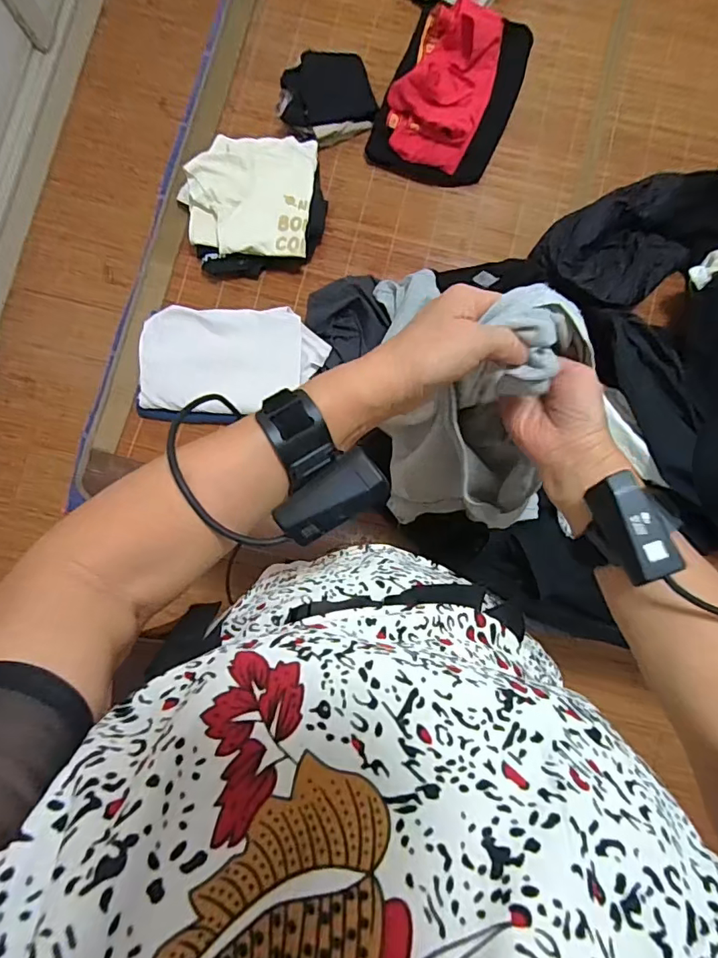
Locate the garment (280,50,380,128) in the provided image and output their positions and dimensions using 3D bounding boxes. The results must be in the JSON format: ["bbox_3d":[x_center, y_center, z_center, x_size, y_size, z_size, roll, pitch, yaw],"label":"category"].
[{"bbox_3d":[-0.061,-0.710,0.931,0.173,0.052,0.138,-12,85,-1],"label":"garment"}]

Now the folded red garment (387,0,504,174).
[{"bbox_3d":[0.148,-0.689,0.874,0.160,0.079,0.245,24,86,2],"label":"folded red garment"}]

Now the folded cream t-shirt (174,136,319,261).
[{"bbox_3d":[-0.194,-0.495,0.876,0.222,0.033,0.217,4,85,0],"label":"folded cream t-shirt"}]

